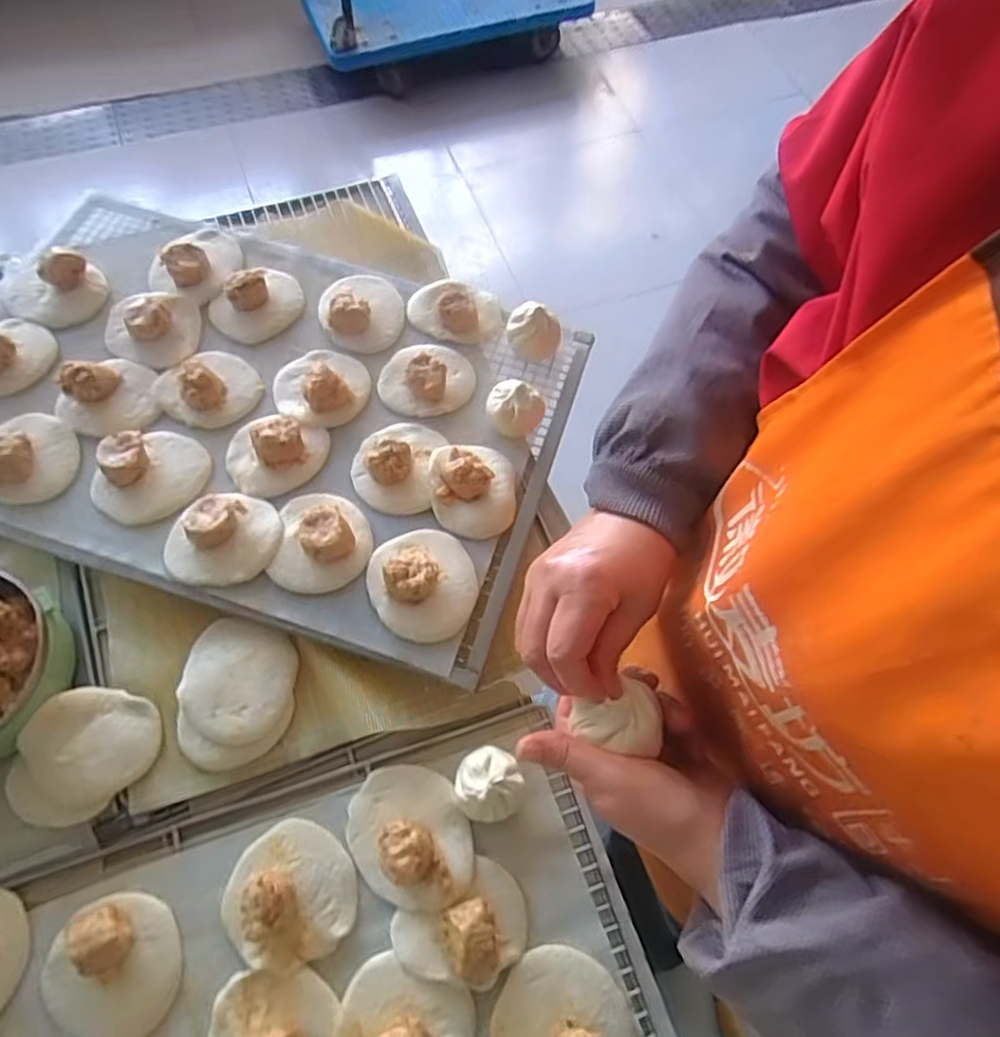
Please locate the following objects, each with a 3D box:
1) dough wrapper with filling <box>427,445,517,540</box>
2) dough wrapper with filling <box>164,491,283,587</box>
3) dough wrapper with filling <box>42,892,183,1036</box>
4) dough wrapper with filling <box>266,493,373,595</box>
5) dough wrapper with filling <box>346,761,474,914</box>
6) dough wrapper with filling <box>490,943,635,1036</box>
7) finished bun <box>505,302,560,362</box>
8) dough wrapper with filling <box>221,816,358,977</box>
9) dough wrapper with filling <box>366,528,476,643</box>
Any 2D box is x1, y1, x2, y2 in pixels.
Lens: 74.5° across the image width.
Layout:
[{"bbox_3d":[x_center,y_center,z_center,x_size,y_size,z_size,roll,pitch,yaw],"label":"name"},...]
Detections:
[{"bbox_3d":[-0.024,-0.032,0.582,0.075,0.034,0.091,-7,65,-4],"label":"dough wrapper with filling"},{"bbox_3d":[-0.233,0.016,0.548,0.093,0.032,0.078,-26,68,-12],"label":"dough wrapper with filling"},{"bbox_3d":[-0.269,0.307,0.444,0.087,0.043,0.089,-17,66,-9],"label":"dough wrapper with filling"},{"bbox_3d":[-0.151,0.014,0.551,0.079,0.031,0.090,2,65,0],"label":"dough wrapper with filling"},{"bbox_3d":[-0.068,0.236,0.489,0.084,0.032,0.103,-26,68,-12],"label":"dough wrapper with filling"},{"bbox_3d":[0.044,0.350,0.448,0.093,0.036,0.088,1,65,-3],"label":"dough wrapper with filling"},{"bbox_3d":[0.033,-0.188,0.660,0.052,0.052,0.046,-7,65,-4],"label":"finished bun"},{"bbox_3d":[-0.152,0.269,0.468,0.089,0.037,0.089,0,65,-1],"label":"dough wrapper with filling"},{"bbox_3d":[-0.064,0.048,0.535,0.085,0.031,0.094,-17,66,-9],"label":"dough wrapper with filling"}]

